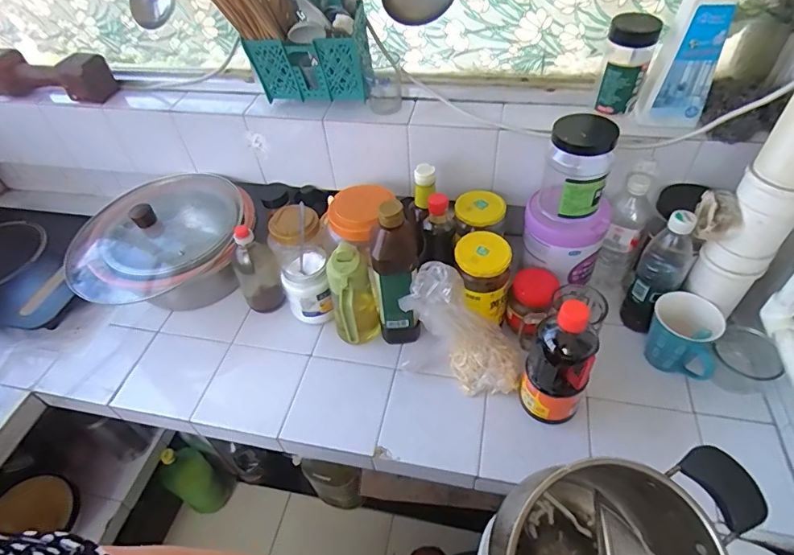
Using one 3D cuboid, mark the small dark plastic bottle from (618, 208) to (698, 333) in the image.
[{"bbox_3d":[0.399,0.003,0.709,0.066,0.220,0.071,26,54,26],"label":"small dark plastic bottle"}]

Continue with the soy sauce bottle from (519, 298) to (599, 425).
[{"bbox_3d":[0.221,0.120,0.626,0.087,0.211,0.074,4,48,9],"label":"soy sauce bottle"}]

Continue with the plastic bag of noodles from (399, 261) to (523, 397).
[{"bbox_3d":[0.099,0.068,0.692,0.180,0.205,0.108,5,48,10],"label":"plastic bag of noodles"}]

